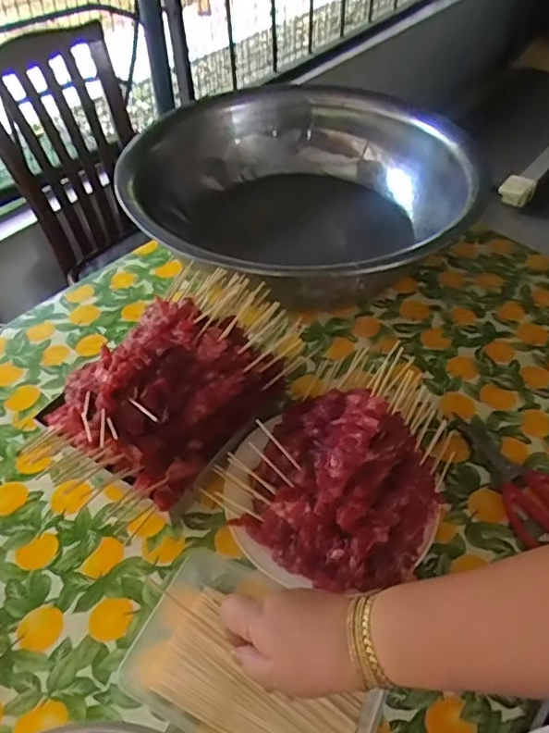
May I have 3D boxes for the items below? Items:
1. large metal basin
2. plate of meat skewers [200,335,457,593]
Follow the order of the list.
[{"bbox_3d":[0.045,-0.287,1.005,0.561,0.192,0.561,0,47,1],"label":"large metal basin"},{"bbox_3d":[0.099,0.092,0.693,0.233,0.123,0.338,27,53,23],"label":"plate of meat skewers"}]

